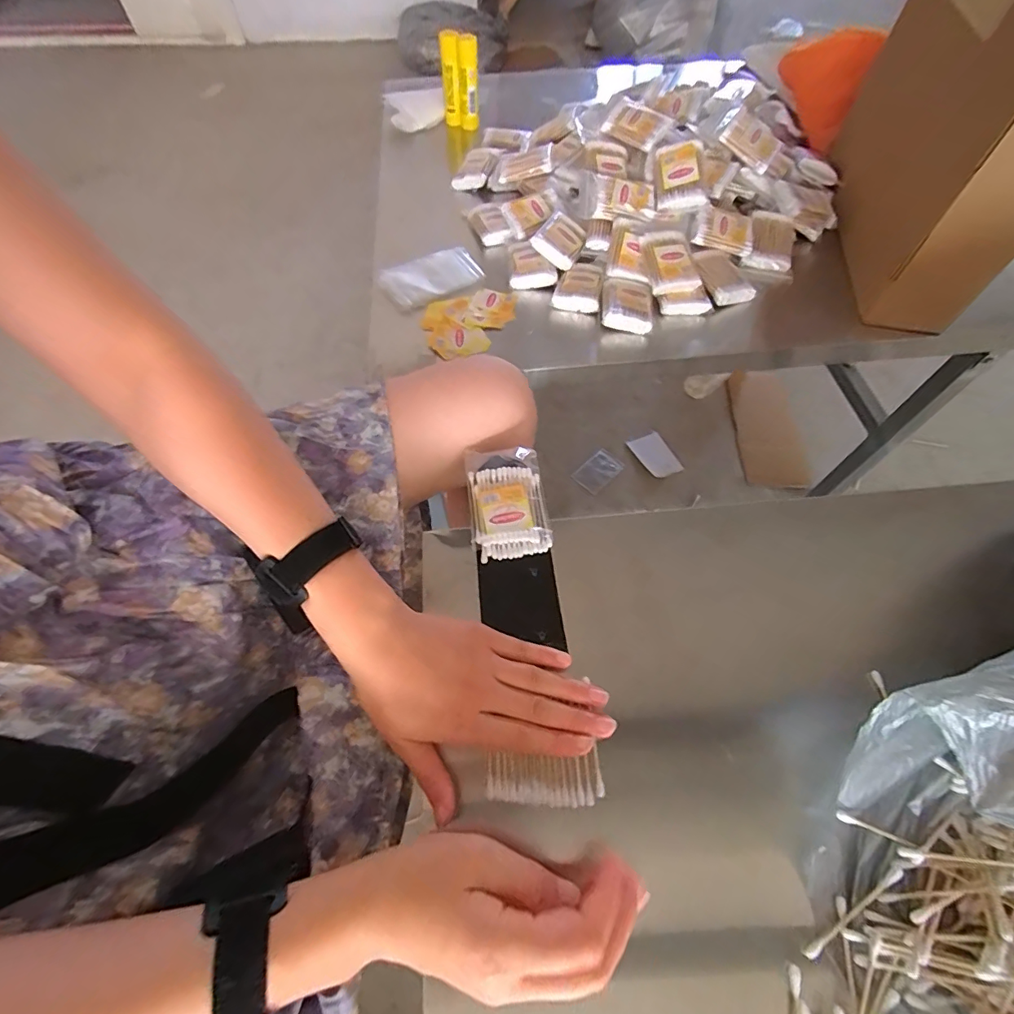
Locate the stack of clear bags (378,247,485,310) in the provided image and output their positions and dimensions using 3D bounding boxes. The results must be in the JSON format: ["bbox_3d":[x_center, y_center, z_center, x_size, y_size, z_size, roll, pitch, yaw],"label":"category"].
[{"bbox_3d":[-0.091,-0.284,0.577,0.117,0.009,0.078,-29,64,-15],"label":"stack of clear bags"}]

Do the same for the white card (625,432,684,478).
[{"bbox_3d":[0.317,-0.112,1.011,0.068,0.014,0.106,-26,63,-14],"label":"white card"}]

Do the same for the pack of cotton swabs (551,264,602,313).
[{"bbox_3d":[0.087,-0.259,0.558,0.053,0.023,0.066,15,61,9],"label":"pack of cotton swabs"}]

